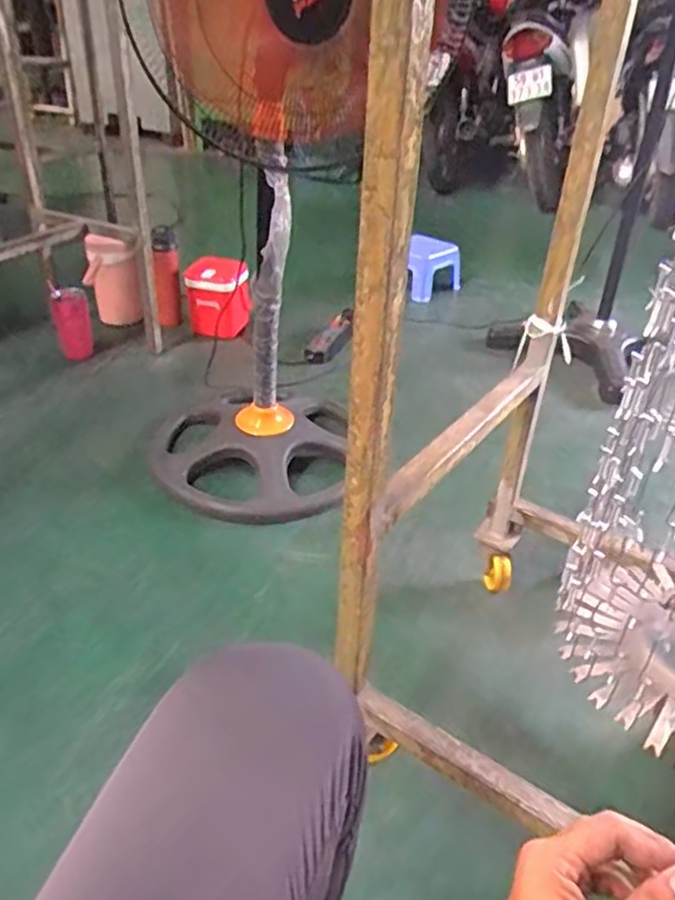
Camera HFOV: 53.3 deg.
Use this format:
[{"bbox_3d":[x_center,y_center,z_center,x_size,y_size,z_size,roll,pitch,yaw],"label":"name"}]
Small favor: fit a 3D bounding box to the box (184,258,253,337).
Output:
[{"bbox_3d":[-0.335,-0.418,1.887,0.168,0.196,0.153,-5,34,-11],"label":"box"}]

